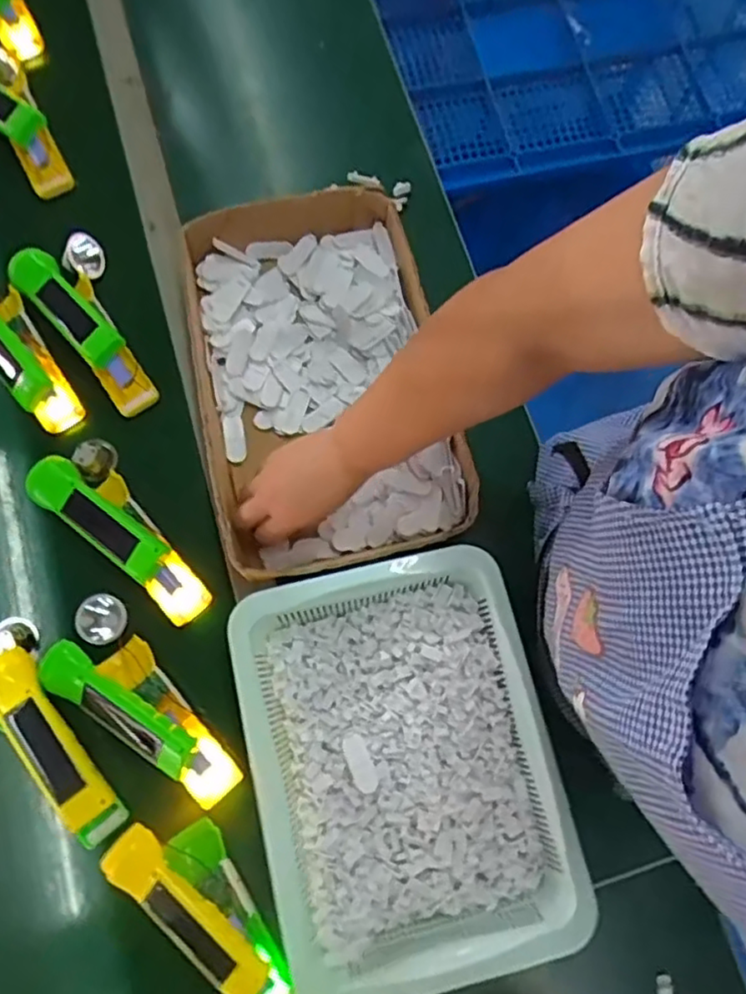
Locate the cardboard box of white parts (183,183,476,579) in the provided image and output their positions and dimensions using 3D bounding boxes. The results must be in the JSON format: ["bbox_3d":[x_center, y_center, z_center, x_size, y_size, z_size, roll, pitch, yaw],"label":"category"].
[{"bbox_3d":[-0.057,-0.125,0.683,0.242,0.092,0.396,-12,76,-4],"label":"cardboard box of white parts"}]

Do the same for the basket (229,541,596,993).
[{"bbox_3d":[0.023,0.217,0.554,0.233,0.074,0.314,-13,76,-4],"label":"basket"}]

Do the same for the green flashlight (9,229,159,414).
[{"bbox_3d":[-0.302,-0.194,0.706,0.095,0.056,0.225,-34,79,-9],"label":"green flashlight"}]

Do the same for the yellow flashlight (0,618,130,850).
[{"bbox_3d":[-0.297,0.210,0.588,0.055,0.046,0.213,-34,78,-9],"label":"yellow flashlight"}]

